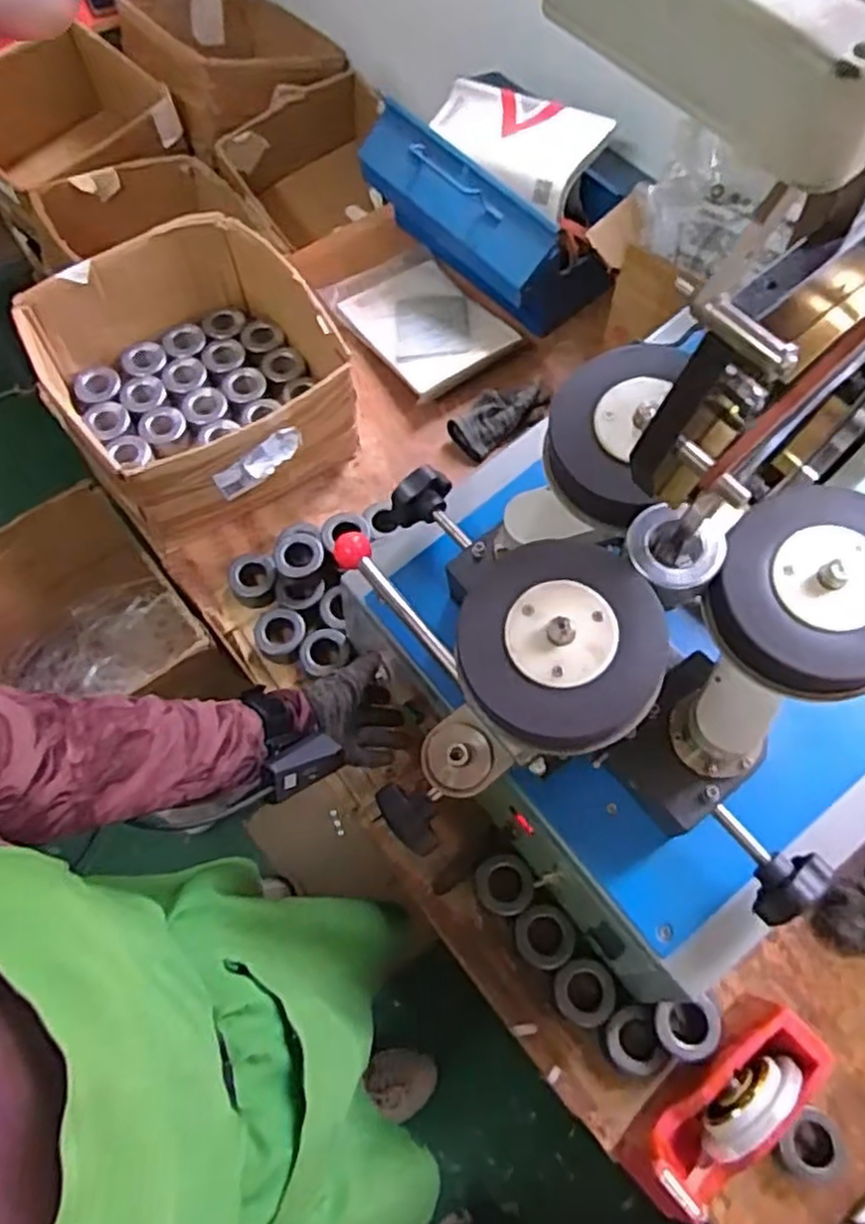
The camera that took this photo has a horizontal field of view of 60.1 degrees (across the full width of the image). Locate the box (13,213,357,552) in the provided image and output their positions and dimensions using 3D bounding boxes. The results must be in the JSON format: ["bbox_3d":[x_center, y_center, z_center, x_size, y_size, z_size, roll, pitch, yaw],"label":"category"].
[{"bbox_3d":[-0.300,-0.299,0.984,0.342,0.177,0.356,-33,68,-15],"label":"box"}]

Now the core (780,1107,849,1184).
[{"bbox_3d":[0.347,0.486,0.680,0.058,0.026,0.060,0,64,0],"label":"core"}]

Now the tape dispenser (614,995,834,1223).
[{"bbox_3d":[0.264,0.450,0.679,0.203,0.101,0.080,-35,69,-16],"label":"tape dispenser"}]

